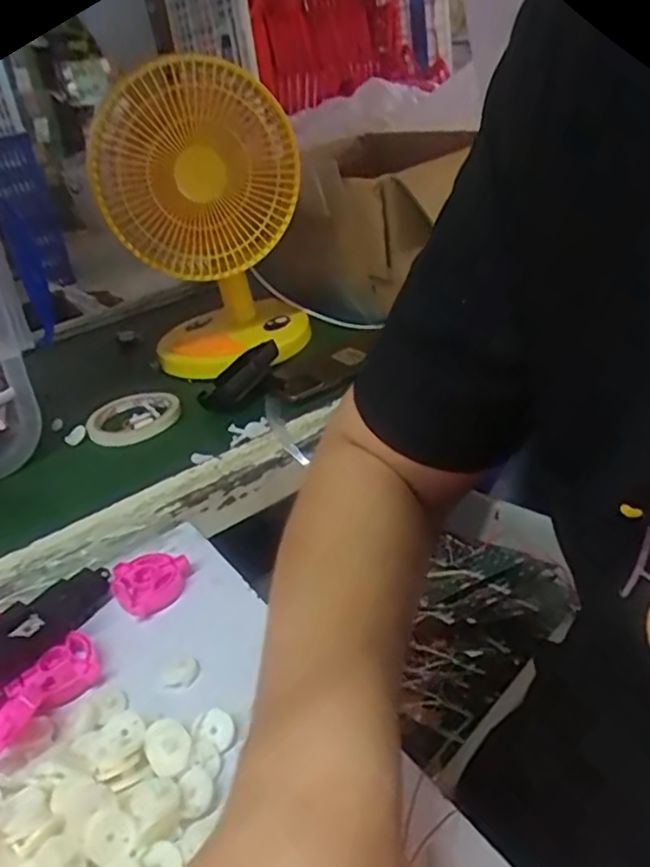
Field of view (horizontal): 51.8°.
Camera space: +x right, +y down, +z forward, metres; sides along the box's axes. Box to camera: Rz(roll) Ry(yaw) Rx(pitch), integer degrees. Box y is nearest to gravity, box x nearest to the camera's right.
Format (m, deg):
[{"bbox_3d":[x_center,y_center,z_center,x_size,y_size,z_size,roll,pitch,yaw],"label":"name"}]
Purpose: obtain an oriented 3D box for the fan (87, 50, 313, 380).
[{"bbox_3d":[-0.128,-0.234,0.754,0.204,0.301,0.164,-12,30,-3],"label":"fan"}]

